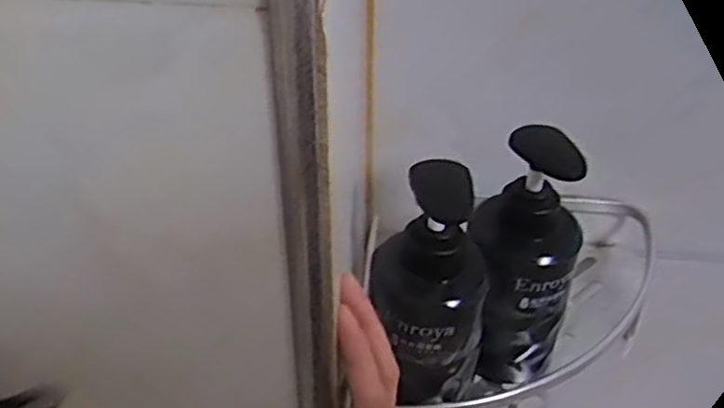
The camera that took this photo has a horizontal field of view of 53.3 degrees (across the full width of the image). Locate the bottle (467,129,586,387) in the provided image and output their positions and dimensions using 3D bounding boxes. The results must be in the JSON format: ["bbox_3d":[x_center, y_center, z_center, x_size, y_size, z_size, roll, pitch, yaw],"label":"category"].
[{"bbox_3d":[0.101,0.039,0.453,0.064,0.176,0.053,12,37,15],"label":"bottle"}]

